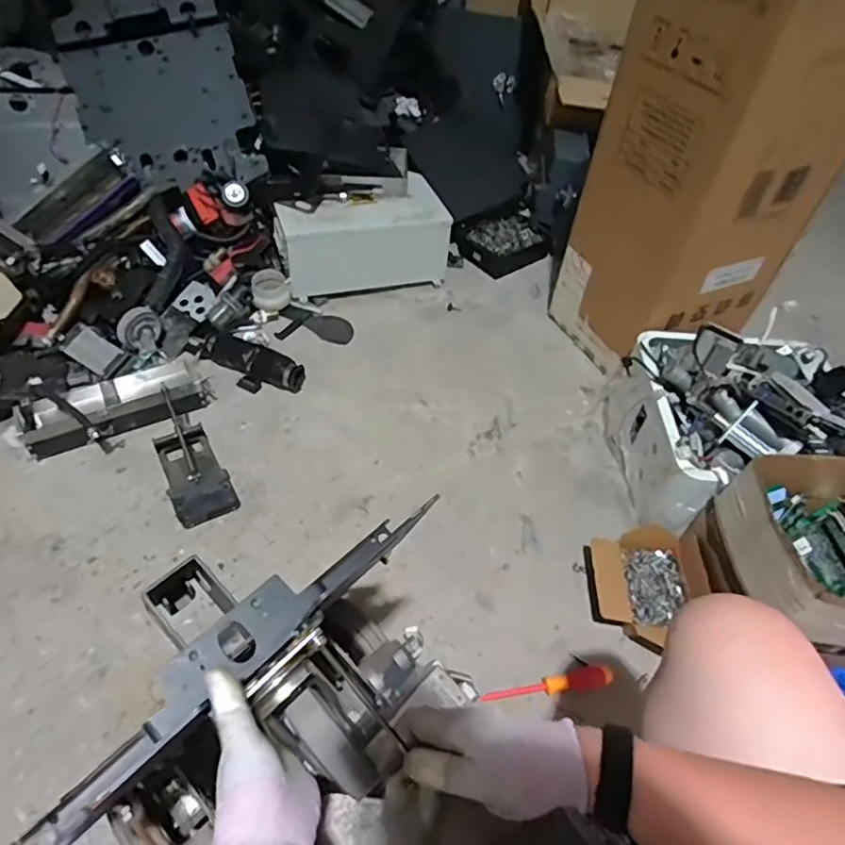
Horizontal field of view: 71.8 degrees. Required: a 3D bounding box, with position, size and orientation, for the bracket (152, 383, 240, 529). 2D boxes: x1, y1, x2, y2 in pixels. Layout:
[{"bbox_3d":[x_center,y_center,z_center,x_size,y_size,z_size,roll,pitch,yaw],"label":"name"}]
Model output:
[{"bbox_3d":[-0.452,0.056,1.111,0.110,0.115,0.271,-22,52,-24],"label":"bracket"}]

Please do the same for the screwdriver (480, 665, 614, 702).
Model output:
[{"bbox_3d":[0.197,0.412,0.913,0.201,0.031,0.034,-5,48,-11],"label":"screwdriver"}]

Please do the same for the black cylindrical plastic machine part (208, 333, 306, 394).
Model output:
[{"bbox_3d":[-0.388,-0.133,1.319,0.244,0.062,0.097,23,49,16],"label":"black cylindrical plastic machine part"}]

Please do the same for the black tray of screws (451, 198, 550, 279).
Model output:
[{"bbox_3d":[0.241,-0.532,1.673,0.257,0.092,0.206,-28,56,-28],"label":"black tray of screws"}]

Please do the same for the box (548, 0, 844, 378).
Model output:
[{"bbox_3d":[0.558,-0.478,1.153,0.348,0.767,0.324,-15,51,-19],"label":"box"}]

